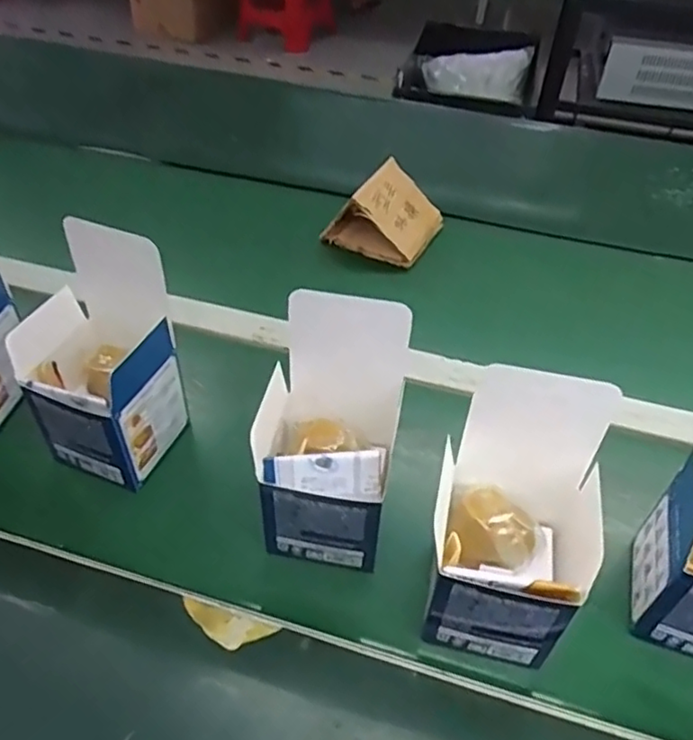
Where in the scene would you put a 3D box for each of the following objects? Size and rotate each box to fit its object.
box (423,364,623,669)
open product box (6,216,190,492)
[{"bbox_3d":[0.104,0.094,0.399,0.099,0.179,0.106,14,45,16],"label":"box"},{"bbox_3d":[-0.190,-0.011,0.492,0.101,0.169,0.104,14,45,16],"label":"open product box"}]

